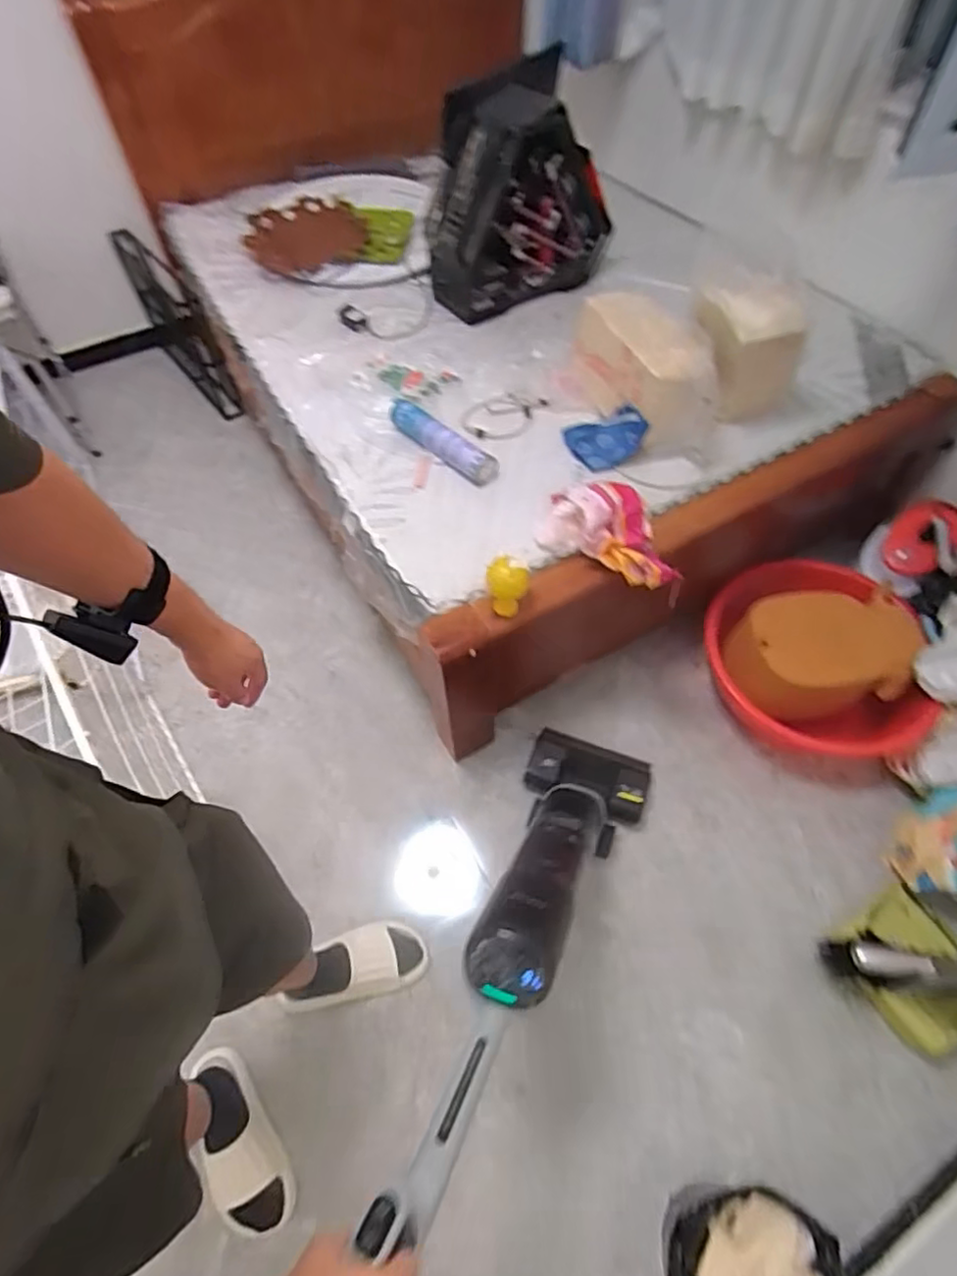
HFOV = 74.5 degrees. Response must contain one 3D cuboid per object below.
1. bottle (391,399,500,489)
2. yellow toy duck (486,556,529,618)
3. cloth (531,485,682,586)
[{"bbox_3d":[-0.091,-0.463,1.468,0.067,0.065,0.321,-40,62,-22],"label":"bottle"},{"bbox_3d":[0.057,-0.097,1.206,0.080,0.120,0.069,1,55,4],"label":"yellow toy duck"},{"bbox_3d":[0.269,-0.222,1.265,0.306,0.103,0.166,29,61,21],"label":"cloth"}]

